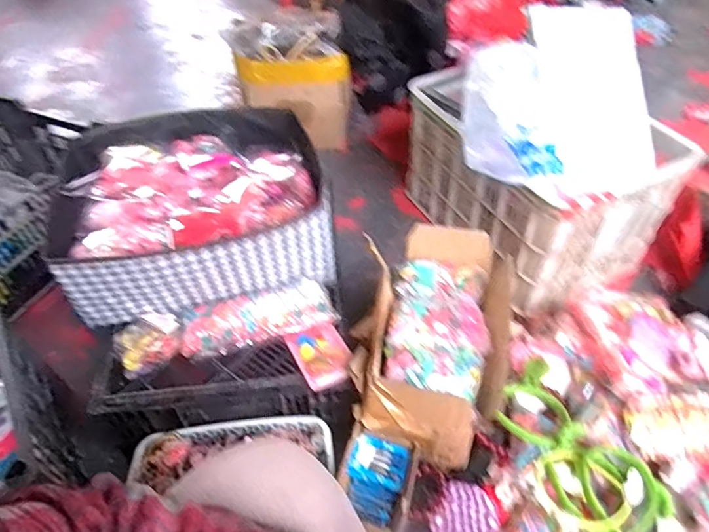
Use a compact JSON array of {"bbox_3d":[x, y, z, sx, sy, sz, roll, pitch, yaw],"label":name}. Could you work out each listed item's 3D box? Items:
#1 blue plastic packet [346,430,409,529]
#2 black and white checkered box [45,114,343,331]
[{"bbox_3d":[0.029,0.309,0.729,0.086,0.042,0.113,18,50,18],"label":"blue plastic packet"},{"bbox_3d":[-0.266,-0.108,0.854,0.392,0.165,0.372,-11,48,-9],"label":"black and white checkered box"}]

